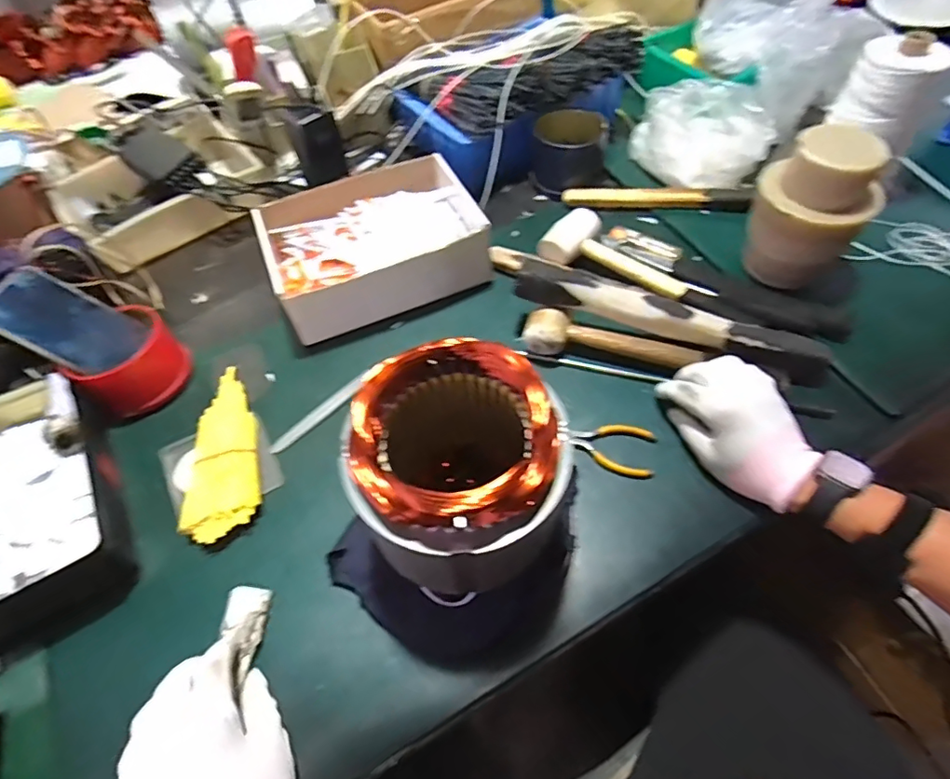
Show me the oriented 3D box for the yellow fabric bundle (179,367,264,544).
[{"bbox_3d":[-0.246,0.054,0.531,0.062,0.022,0.190,-13,57,-5],"label":"yellow fabric bundle"}]

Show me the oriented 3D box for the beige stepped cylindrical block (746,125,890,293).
[{"bbox_3d":[0.346,-0.184,0.562,0.107,0.142,0.088,33,65,23],"label":"beige stepped cylindrical block"}]

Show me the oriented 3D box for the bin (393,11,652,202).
[{"bbox_3d":[0.066,-0.431,0.772,0.317,0.122,0.236,-34,61,-17],"label":"bin"}]

